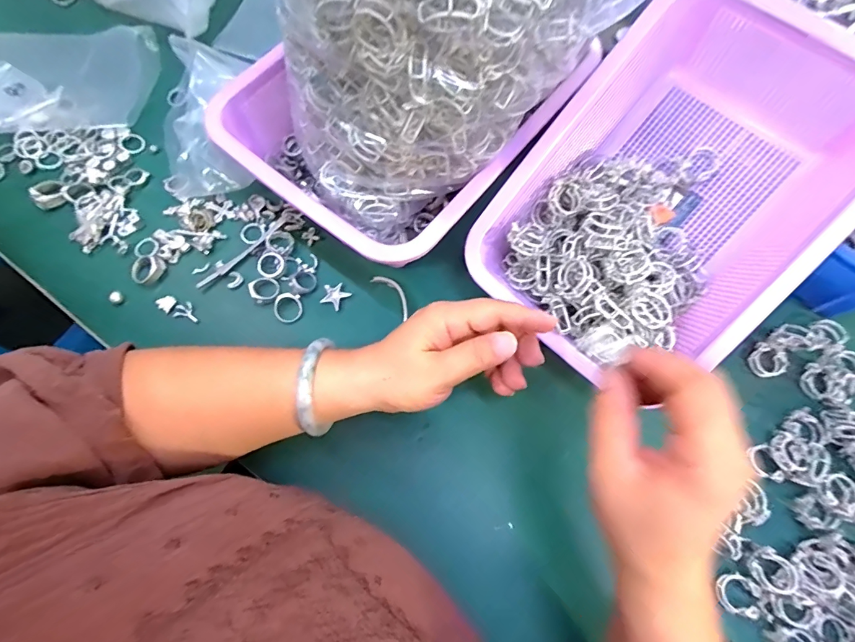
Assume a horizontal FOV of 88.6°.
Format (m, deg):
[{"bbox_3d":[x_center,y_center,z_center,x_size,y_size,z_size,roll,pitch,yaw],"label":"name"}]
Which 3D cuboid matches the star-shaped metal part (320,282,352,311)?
[{"bbox_3d":[-0.082,-0.023,0.382,0.022,0.004,0.023,35,74,10],"label":"star-shaped metal part"}]

